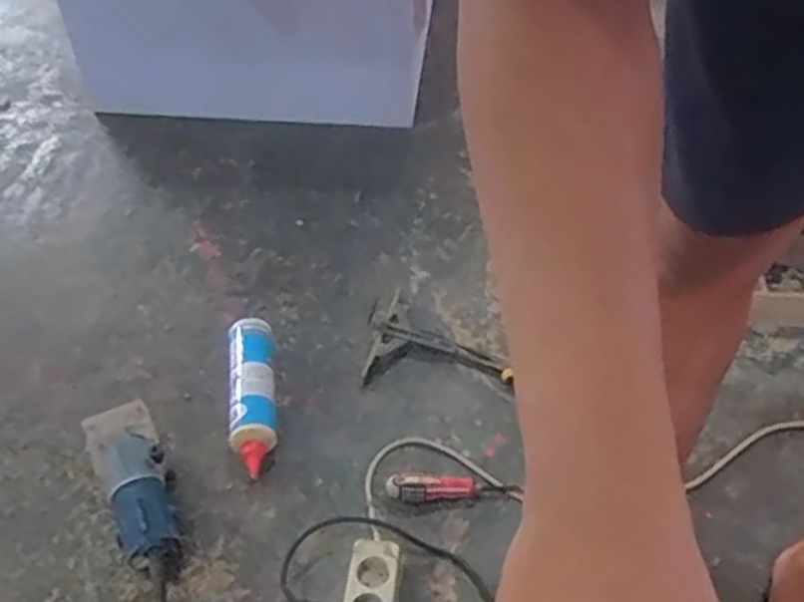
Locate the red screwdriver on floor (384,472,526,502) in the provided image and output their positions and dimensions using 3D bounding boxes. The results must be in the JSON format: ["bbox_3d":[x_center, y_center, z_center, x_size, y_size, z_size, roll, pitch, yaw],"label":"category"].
[{"bbox_3d":[0.069,0.245,1.027,0.177,0.023,0.033,4,43,-15],"label":"red screwdriver on floor"}]

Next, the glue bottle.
[{"bbox_3d":[-0.218,0.133,1.142,0.063,0.067,0.273,-6,45,-5],"label":"glue bottle"}]

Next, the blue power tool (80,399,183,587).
[{"bbox_3d":[-0.335,0.244,0.997,0.088,0.096,0.234,-22,48,-20],"label":"blue power tool"}]

